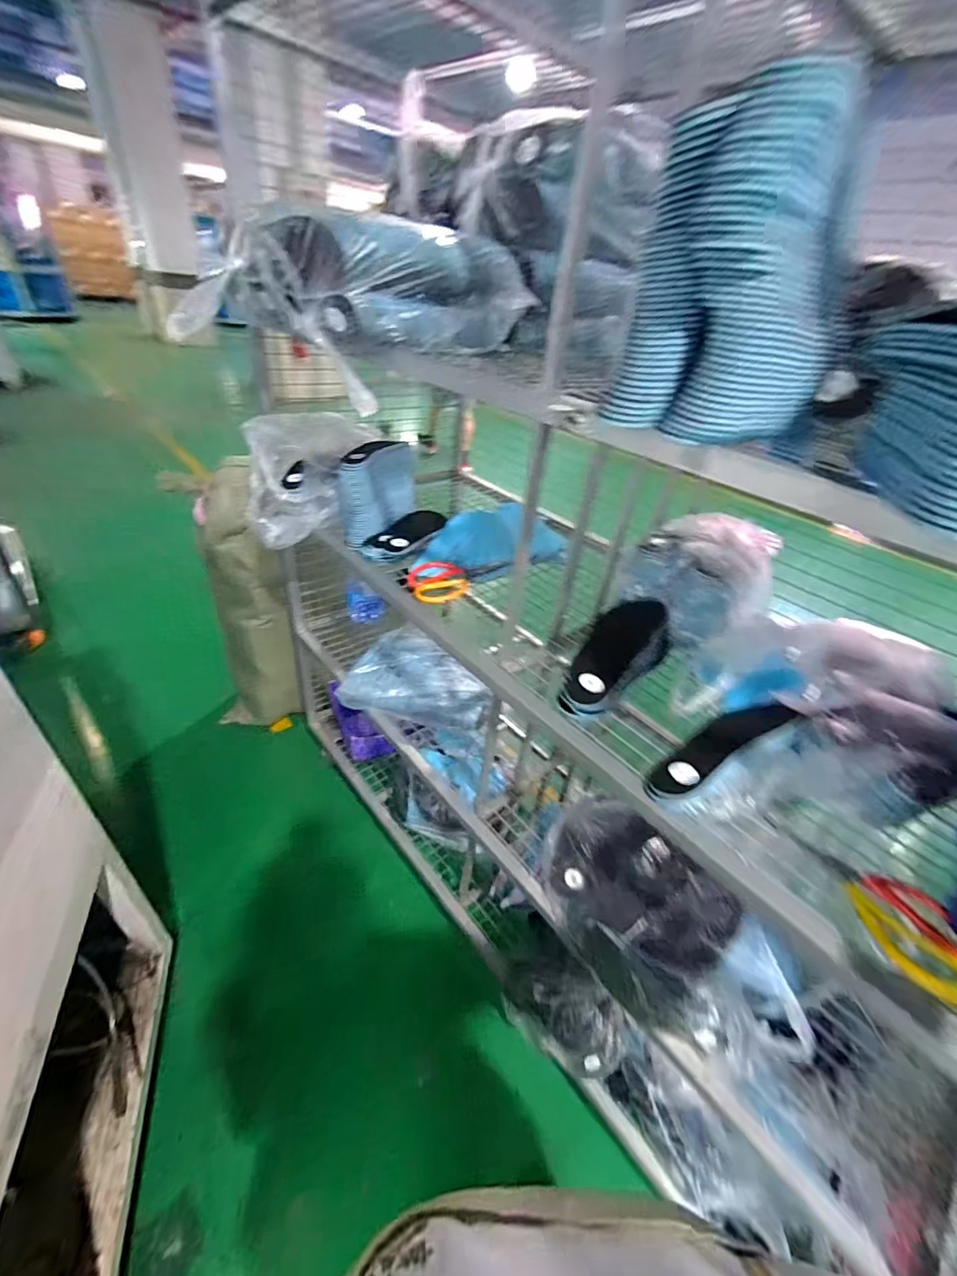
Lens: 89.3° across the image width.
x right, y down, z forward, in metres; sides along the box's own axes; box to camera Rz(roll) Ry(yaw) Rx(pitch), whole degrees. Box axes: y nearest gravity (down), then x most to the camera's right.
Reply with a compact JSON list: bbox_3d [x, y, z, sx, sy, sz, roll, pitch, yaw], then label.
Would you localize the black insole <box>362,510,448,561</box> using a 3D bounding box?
[{"bbox_3d":[-0.136,-0.210,0.976,0.101,0.031,0.205,16,37,16],"label":"black insole"}]

